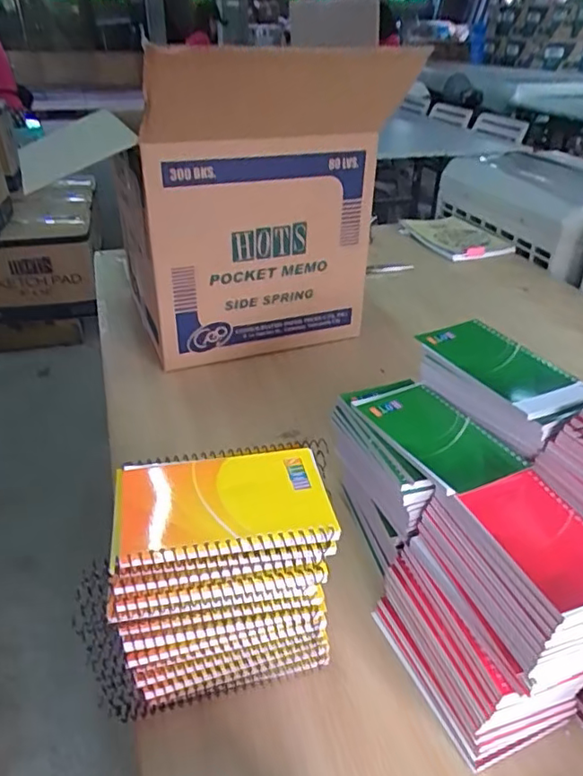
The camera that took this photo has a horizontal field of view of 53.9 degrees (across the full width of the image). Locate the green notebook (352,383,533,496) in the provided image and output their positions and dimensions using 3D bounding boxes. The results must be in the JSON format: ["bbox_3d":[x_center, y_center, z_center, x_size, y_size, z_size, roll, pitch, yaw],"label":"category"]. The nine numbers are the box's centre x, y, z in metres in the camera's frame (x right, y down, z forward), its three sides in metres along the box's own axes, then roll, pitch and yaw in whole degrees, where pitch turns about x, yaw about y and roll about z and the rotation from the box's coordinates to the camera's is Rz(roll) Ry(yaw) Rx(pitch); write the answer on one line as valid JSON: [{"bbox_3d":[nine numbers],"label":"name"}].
[{"bbox_3d":[0.117,0.035,0.470,0.081,0.007,0.133,-15,36,-24],"label":"green notebook"}]

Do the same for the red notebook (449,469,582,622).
[{"bbox_3d":[0.172,0.099,0.384,0.082,0.013,0.107,-11,35,-19],"label":"red notebook"}]

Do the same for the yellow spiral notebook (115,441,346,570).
[{"bbox_3d":[-0.042,0.070,0.371,0.129,0.012,0.084,-5,33,-11],"label":"yellow spiral notebook"}]

